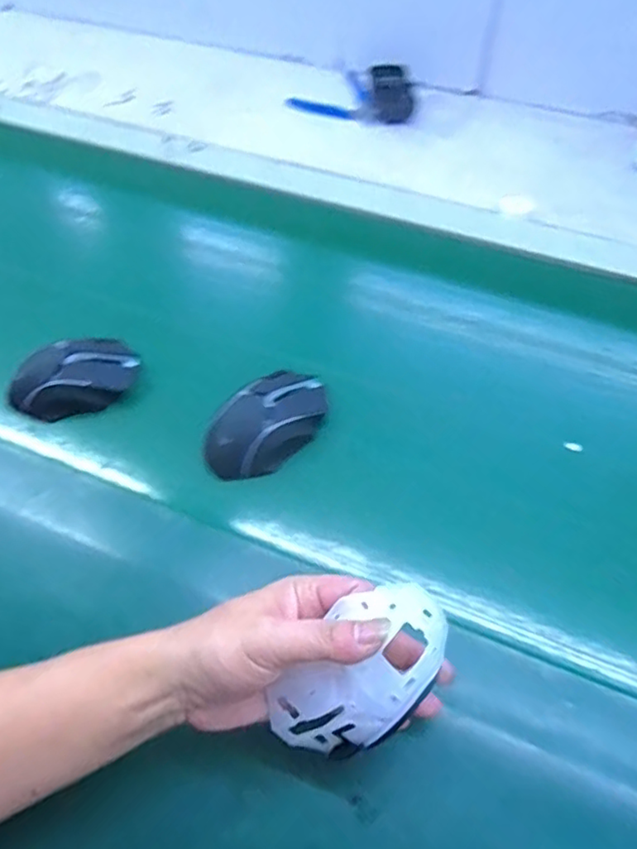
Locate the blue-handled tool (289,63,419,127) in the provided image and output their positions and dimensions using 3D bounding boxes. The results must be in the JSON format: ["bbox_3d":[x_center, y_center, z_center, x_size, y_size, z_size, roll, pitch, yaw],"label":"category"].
[{"bbox_3d":[0.052,-0.443,0.808,0.160,0.023,0.106,14,57,10],"label":"blue-handled tool"}]

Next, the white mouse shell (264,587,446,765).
[{"bbox_3d":[0.022,0.140,0.337,0.114,0.037,0.059,-47,64,2],"label":"white mouse shell"}]

